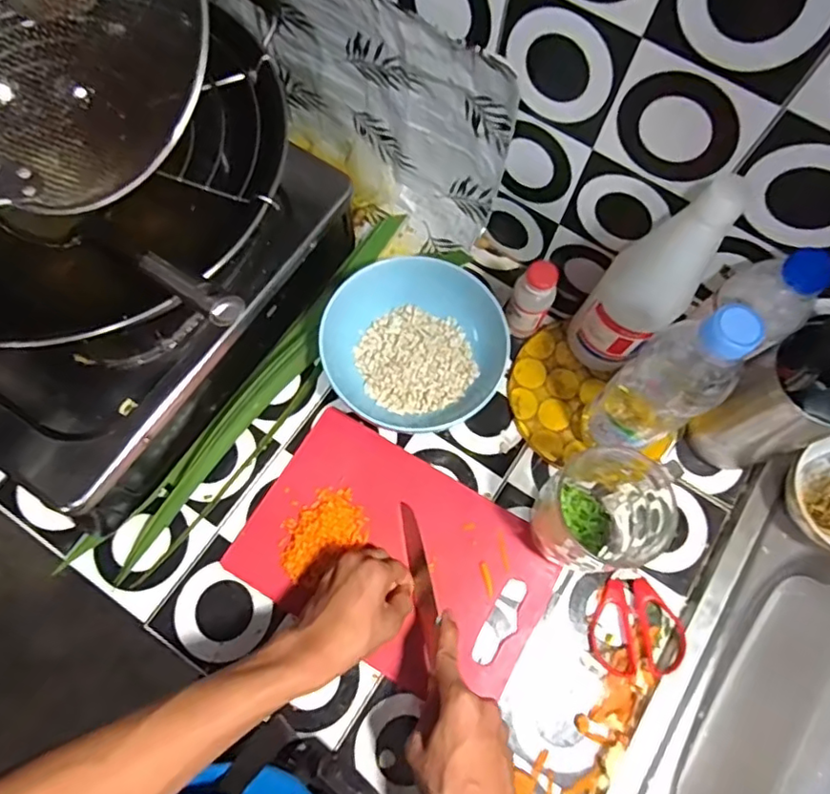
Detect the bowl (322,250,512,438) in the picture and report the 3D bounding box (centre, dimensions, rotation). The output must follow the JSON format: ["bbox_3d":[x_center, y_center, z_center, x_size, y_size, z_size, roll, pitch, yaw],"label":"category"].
[{"bbox_3d":[-0.001,-0.048,0.575,0.163,0.068,0.174,1,71,-2],"label":"bowl"}]

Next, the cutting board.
[{"bbox_3d":[-0.016,0.149,0.545,0.275,0.013,0.181,30,73,8],"label":"cutting board"}]

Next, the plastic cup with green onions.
[{"bbox_3d":[0.164,0.093,0.506,0.086,0.115,0.103,34,74,9],"label":"plastic cup with green onions"}]

